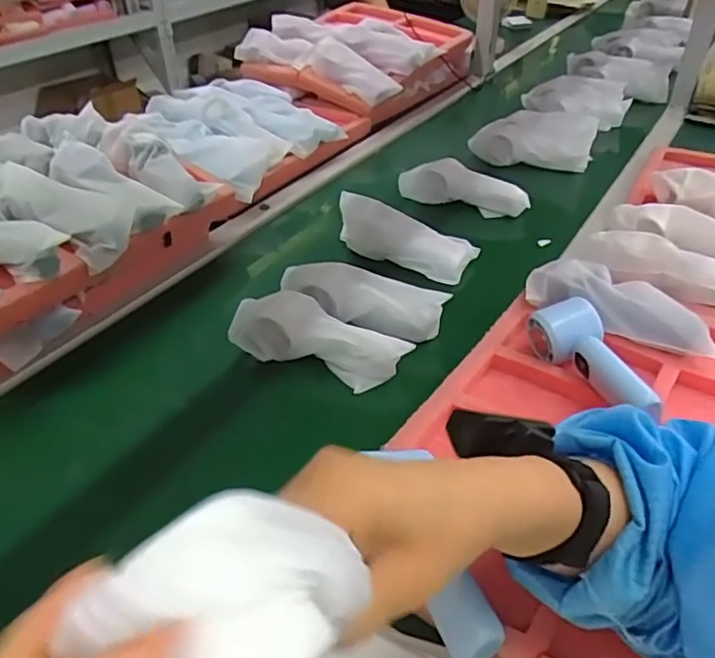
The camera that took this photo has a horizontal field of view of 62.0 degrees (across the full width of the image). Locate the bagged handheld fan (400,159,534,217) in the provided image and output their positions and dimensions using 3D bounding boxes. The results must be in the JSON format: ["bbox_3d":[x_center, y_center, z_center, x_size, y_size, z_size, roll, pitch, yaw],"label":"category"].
[{"bbox_3d":[0.161,-0.209,0.910,0.193,0.077,0.040,13,42,16],"label":"bagged handheld fan"}]

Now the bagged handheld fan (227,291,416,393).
[{"bbox_3d":[-0.039,0.010,0.634,0.185,0.049,0.066,16,42,18],"label":"bagged handheld fan"}]

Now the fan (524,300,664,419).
[{"bbox_3d":[0.214,0.029,0.553,0.062,0.044,0.133,-8,40,-9],"label":"fan"}]

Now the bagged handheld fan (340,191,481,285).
[{"bbox_3d":[0.056,-0.113,0.783,0.185,0.053,0.067,26,45,11],"label":"bagged handheld fan"}]

